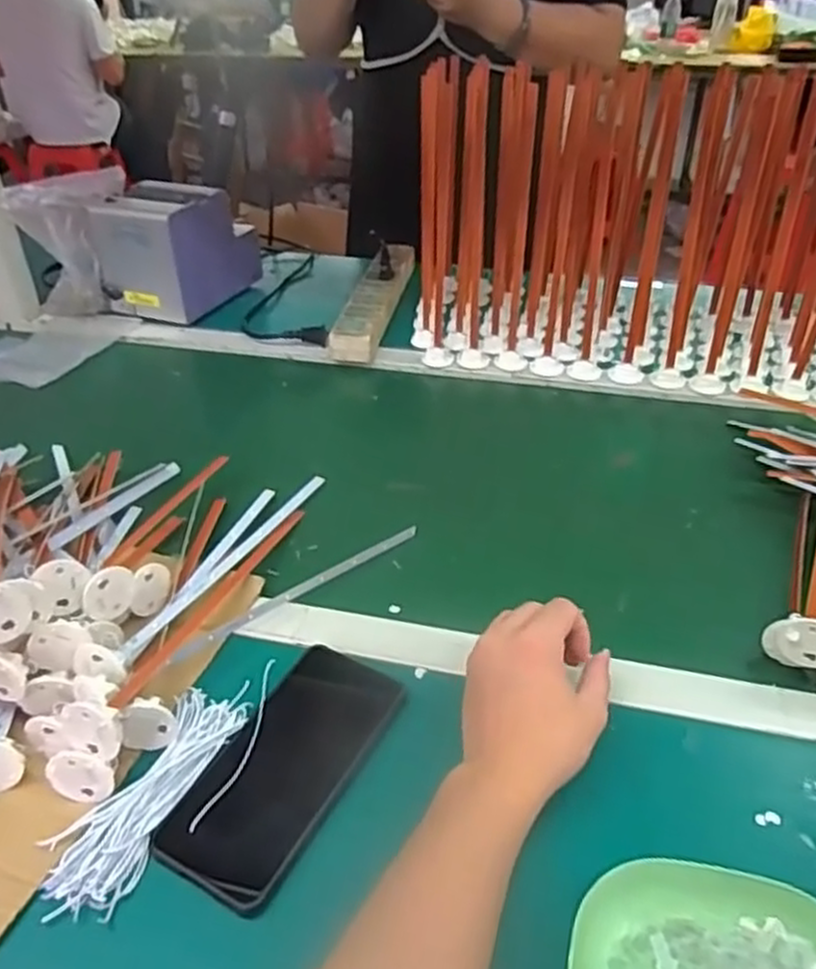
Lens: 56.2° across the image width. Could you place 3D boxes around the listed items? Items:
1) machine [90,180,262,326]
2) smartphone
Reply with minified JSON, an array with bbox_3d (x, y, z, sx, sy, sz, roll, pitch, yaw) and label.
[{"bbox_3d":[-0.308,-0.321,1.026,0.137,0.139,0.174,15,39,21],"label":"machine"},{"bbox_3d":[-0.075,0.168,0.466,0.081,0.014,0.161,18,41,25],"label":"smartphone"}]

